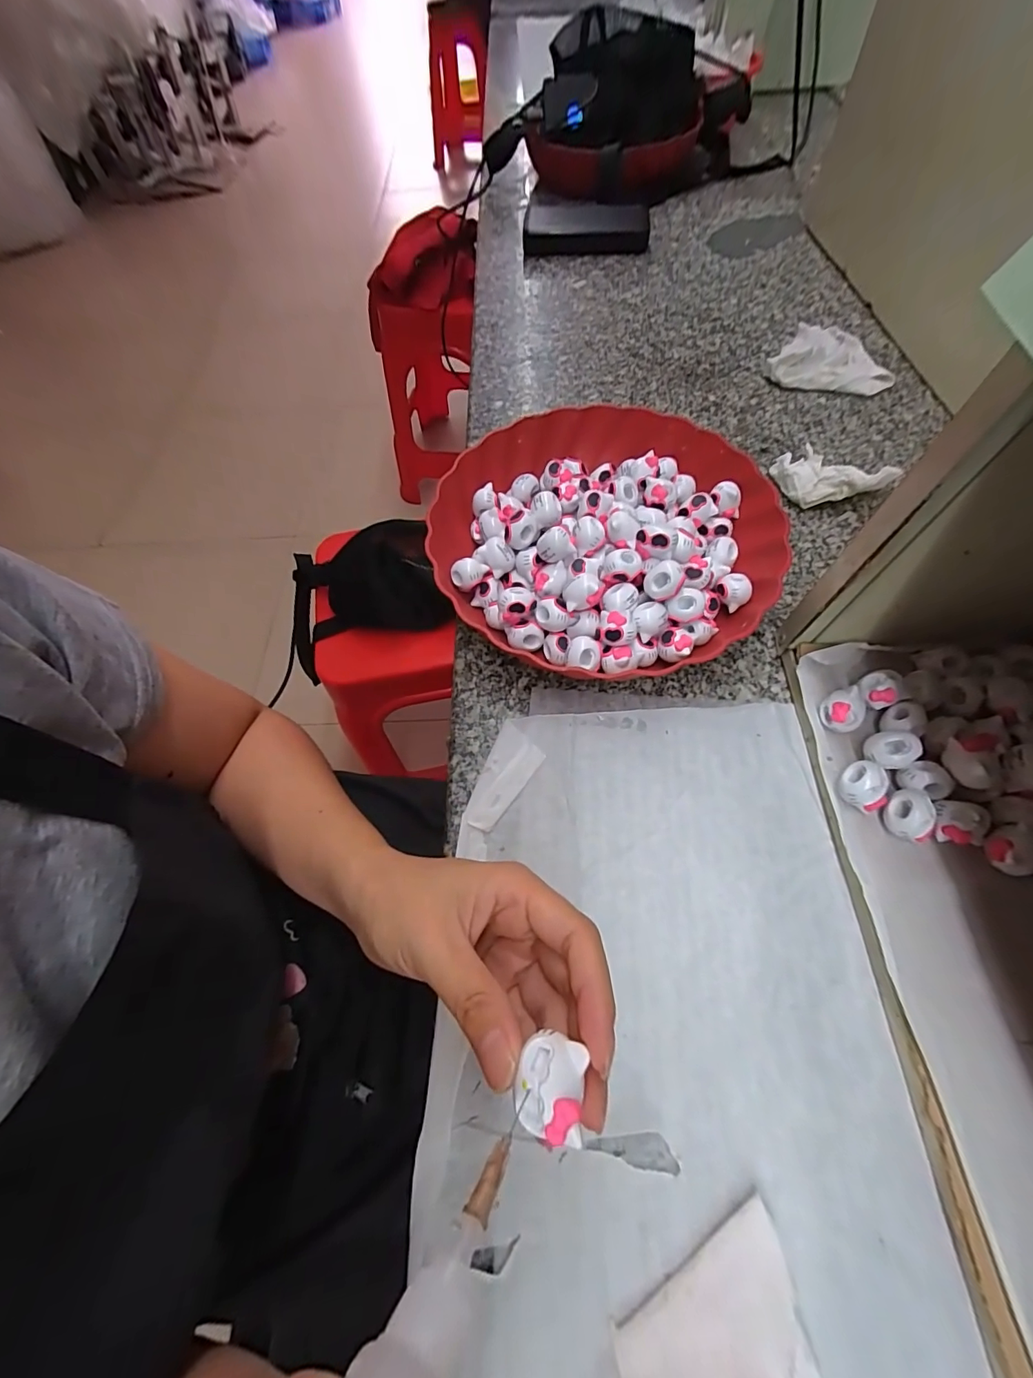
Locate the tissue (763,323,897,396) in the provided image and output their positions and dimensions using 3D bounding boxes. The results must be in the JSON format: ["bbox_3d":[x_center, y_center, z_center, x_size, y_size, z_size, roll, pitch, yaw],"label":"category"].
[{"bbox_3d":[0.320,-0.328,0.467,0.105,0.018,0.121,35,71,18],"label":"tissue"}]

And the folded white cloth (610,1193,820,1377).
[{"bbox_3d":[0.077,0.255,0.184,0.077,0.011,0.050,-21,64,-8],"label":"folded white cloth"}]

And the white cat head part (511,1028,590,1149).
[{"bbox_3d":[0.010,0.119,0.139,0.019,0.007,0.024,12,64,8],"label":"white cat head part"}]

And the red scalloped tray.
[{"bbox_3d":[0.064,-0.115,0.350,0.241,0.061,0.240,28,67,16],"label":"red scalloped tray"}]

